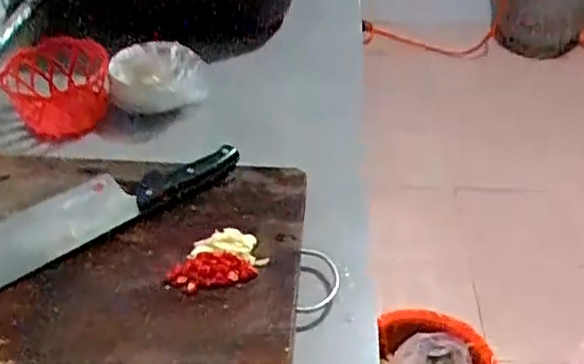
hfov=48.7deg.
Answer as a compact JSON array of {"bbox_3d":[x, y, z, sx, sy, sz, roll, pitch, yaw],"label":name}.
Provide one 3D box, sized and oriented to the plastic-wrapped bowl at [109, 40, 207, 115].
[{"bbox_3d":[-0.169,-0.134,0.827,0.109,0.058,0.090,17,43,20],"label":"plastic-wrapped bowl"}]

